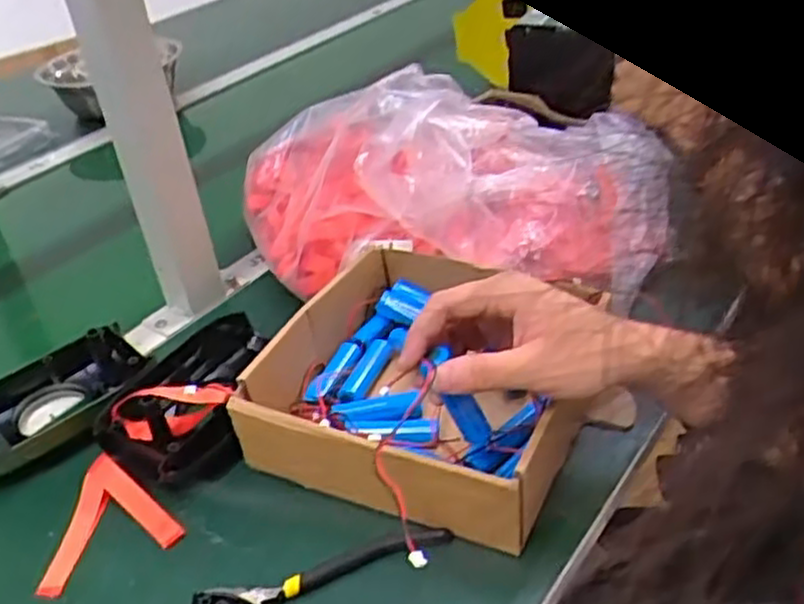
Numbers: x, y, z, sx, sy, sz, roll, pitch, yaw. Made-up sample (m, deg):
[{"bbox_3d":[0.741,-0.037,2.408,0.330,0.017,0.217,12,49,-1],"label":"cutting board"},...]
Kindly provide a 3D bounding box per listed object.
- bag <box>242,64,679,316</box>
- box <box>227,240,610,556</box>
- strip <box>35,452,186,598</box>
[{"bbox_3d":[0.037,-0.117,0.699,0.383,0.135,0.213,4,36,14],"label":"bag"},{"bbox_3d":[0.024,0.055,0.565,0.222,0.072,0.213,12,39,24],"label":"box"},{"bbox_3d":[-0.206,0.146,0.519,0.087,0.018,0.086,-27,40,-26],"label":"strip"}]

